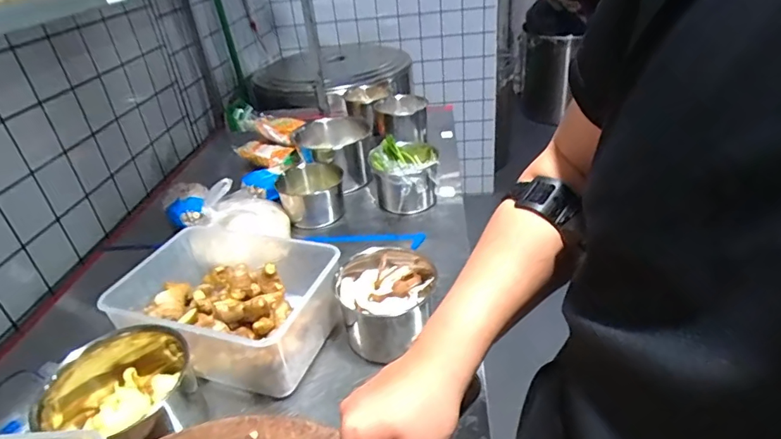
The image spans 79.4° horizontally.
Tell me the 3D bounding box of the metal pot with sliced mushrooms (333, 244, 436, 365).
[{"bbox_3d":[-0.002,0.124,0.724,0.142,0.103,0.129,-18,34,-18],"label":"metal pot with sliced mushrooms"}]

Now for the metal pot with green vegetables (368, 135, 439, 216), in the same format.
[{"bbox_3d":[0.029,-0.089,1.034,0.120,0.139,0.134,-25,36,-26],"label":"metal pot with green vegetables"}]

